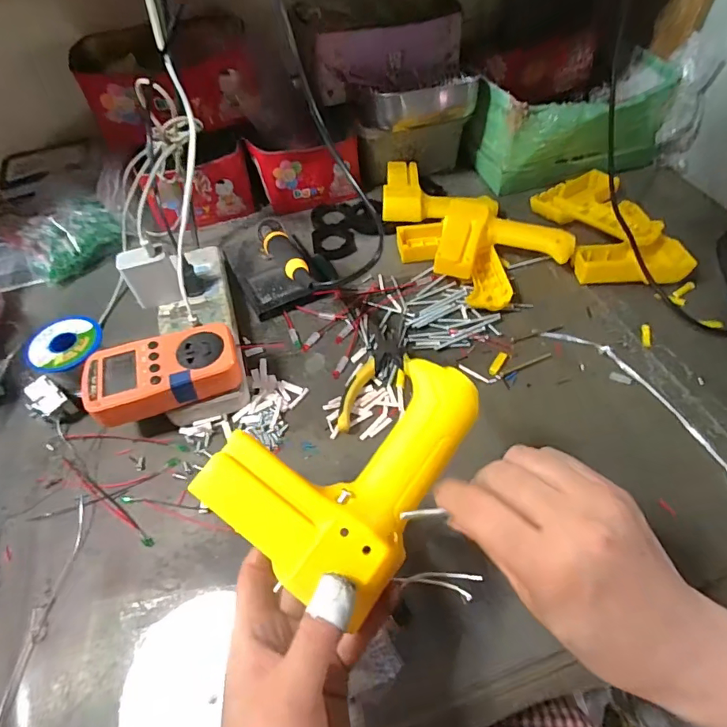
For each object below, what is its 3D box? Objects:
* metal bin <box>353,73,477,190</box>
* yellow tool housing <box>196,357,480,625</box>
[{"bbox_3d":[0.069,-0.325,0.628,0.154,0.114,0.068,-11,54,-5],"label":"metal bin"},{"bbox_3d":[0.001,0.070,0.265,0.158,0.039,0.101,-25,74,-14],"label":"yellow tool housing"}]

